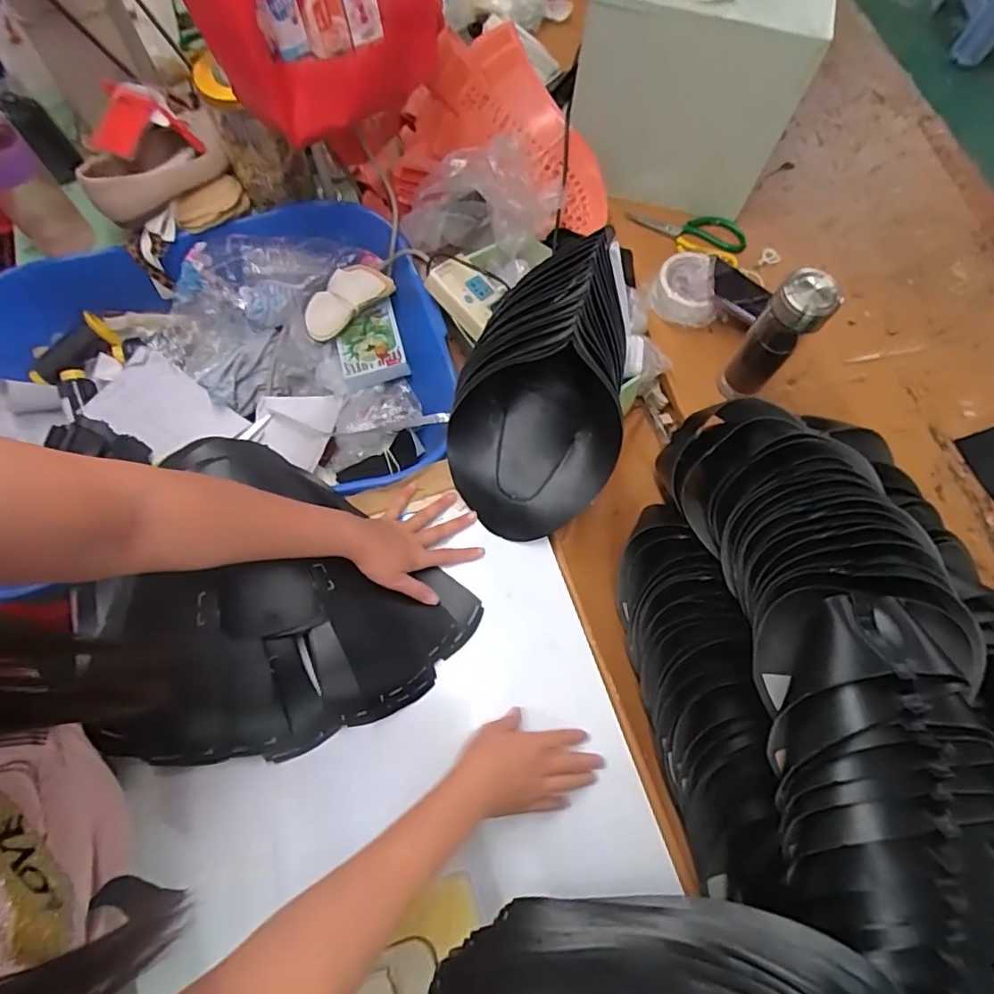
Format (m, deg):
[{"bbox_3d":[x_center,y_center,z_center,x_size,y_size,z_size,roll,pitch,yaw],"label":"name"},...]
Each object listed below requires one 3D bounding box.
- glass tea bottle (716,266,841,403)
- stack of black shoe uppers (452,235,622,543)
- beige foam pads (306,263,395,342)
[{"bbox_3d":[0.362,-0.203,0.755,0.057,0.202,0.068,-42,77,-15],"label":"glass tea bottle"},{"bbox_3d":[0.059,-0.132,0.663,0.181,0.152,0.329,16,70,3],"label":"stack of black shoe uppers"},{"bbox_3d":[-0.219,-0.282,0.826,0.131,0.026,0.075,-39,76,-14],"label":"beige foam pads"}]

